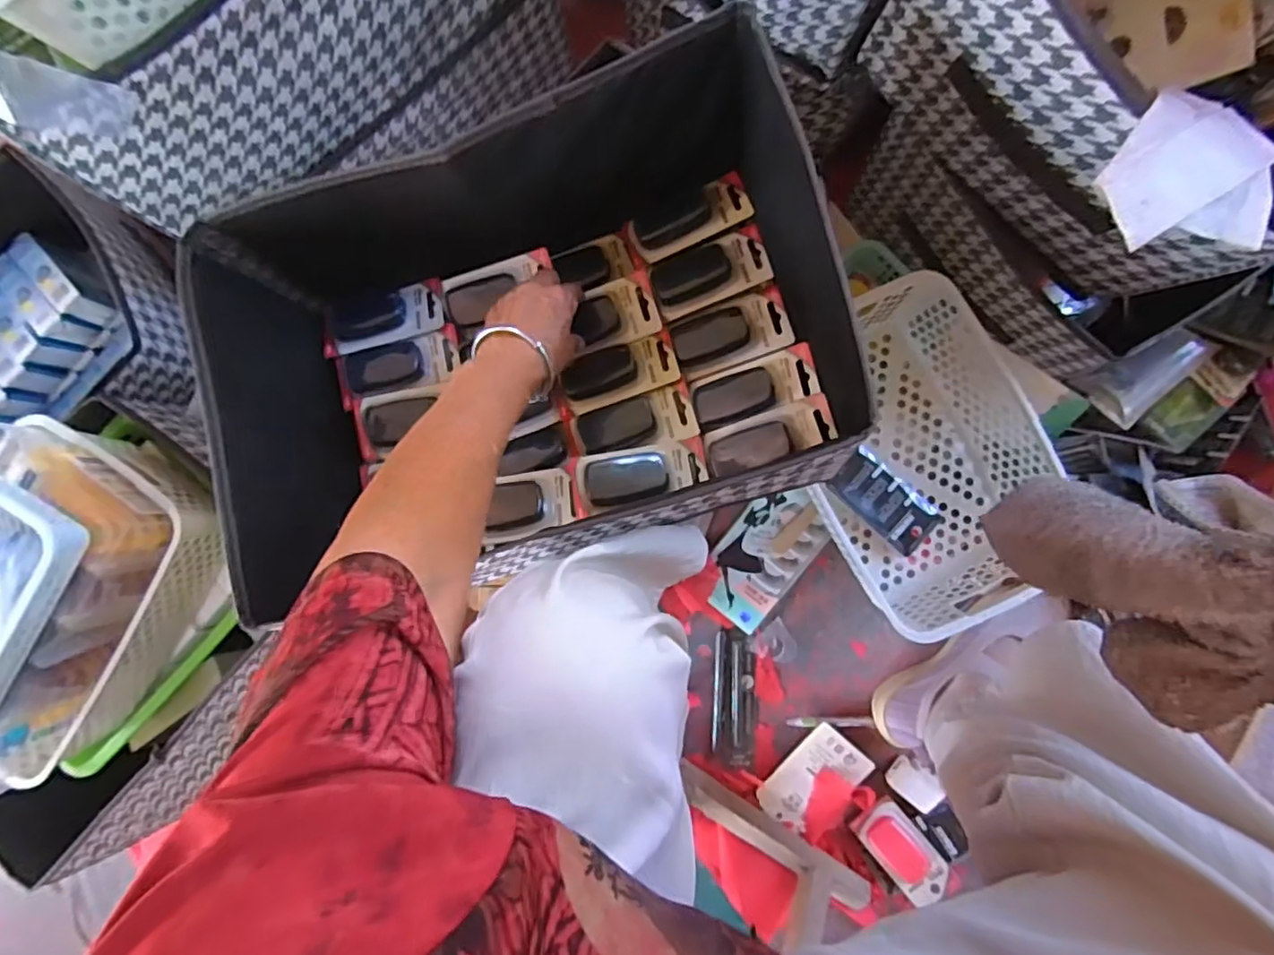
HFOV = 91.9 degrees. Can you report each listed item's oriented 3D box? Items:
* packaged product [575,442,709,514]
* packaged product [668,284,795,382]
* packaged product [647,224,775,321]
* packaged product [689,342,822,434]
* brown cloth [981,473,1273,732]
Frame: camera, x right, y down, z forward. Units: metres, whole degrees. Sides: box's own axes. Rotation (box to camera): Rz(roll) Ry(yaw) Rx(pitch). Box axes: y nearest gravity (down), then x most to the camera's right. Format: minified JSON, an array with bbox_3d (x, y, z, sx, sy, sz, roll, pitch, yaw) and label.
[{"bbox_3d":[0.003,-0.003,0.497,0.100,0.026,0.044,-11,89,-7],"label":"packaged product"},{"bbox_3d":[0.080,-0.123,0.522,0.097,0.028,0.056,-19,88,6],"label":"packaged product"},{"bbox_3d":[0.061,-0.176,0.526,0.100,0.015,0.054,-19,88,6],"label":"packaged product"},{"bbox_3d":[0.094,-0.074,0.504,0.098,0.032,0.047,-17,88,6],"label":"packaged product"},{"bbox_3d":[0.227,0.052,0.284,0.033,0.218,0.103,-10,89,7],"label":"brown cloth"}]

